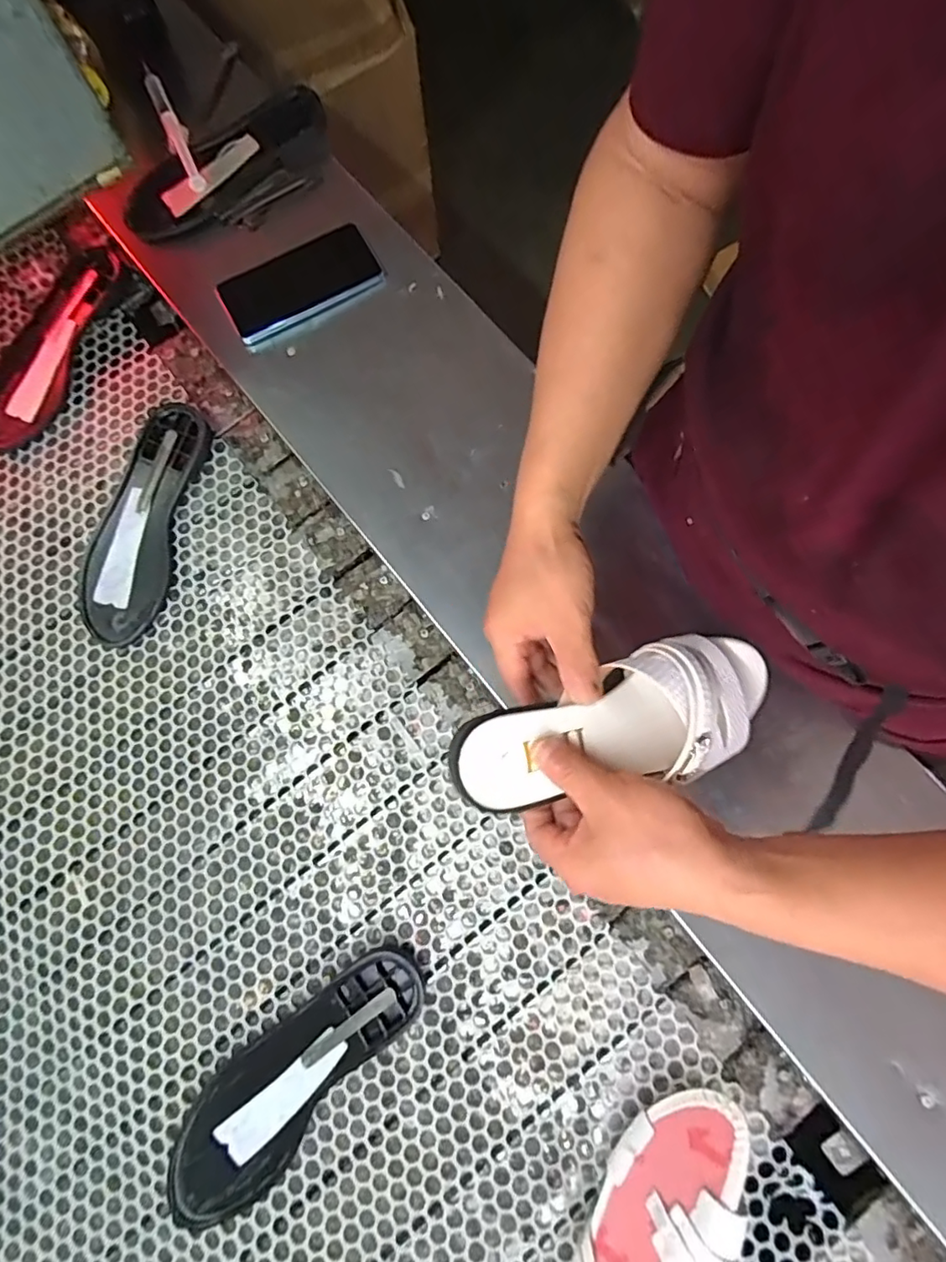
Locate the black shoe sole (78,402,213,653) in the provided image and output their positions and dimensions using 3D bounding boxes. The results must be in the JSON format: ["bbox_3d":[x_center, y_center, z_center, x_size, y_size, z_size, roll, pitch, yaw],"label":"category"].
[{"bbox_3d":[-0.327,-0.109,0.548,0.084,0.023,0.237,9,77,3],"label":"black shoe sole"}]

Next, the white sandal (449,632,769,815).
[{"bbox_3d":[0.099,0.059,0.359,0.225,0.058,0.081,-18,78,-8],"label":"white sandal"}]

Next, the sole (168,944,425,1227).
[{"bbox_3d":[-0.141,0.352,0.443,0.078,0.016,0.239,43,81,9],"label":"sole"}]

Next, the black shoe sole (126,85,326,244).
[{"bbox_3d":[-0.269,-0.506,0.602,0.237,0.021,0.085,-36,79,-7],"label":"black shoe sole"}]

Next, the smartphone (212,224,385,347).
[{"bbox_3d":[-0.178,-0.362,0.579,0.161,0.009,0.081,-31,79,-6],"label":"smartphone"}]

